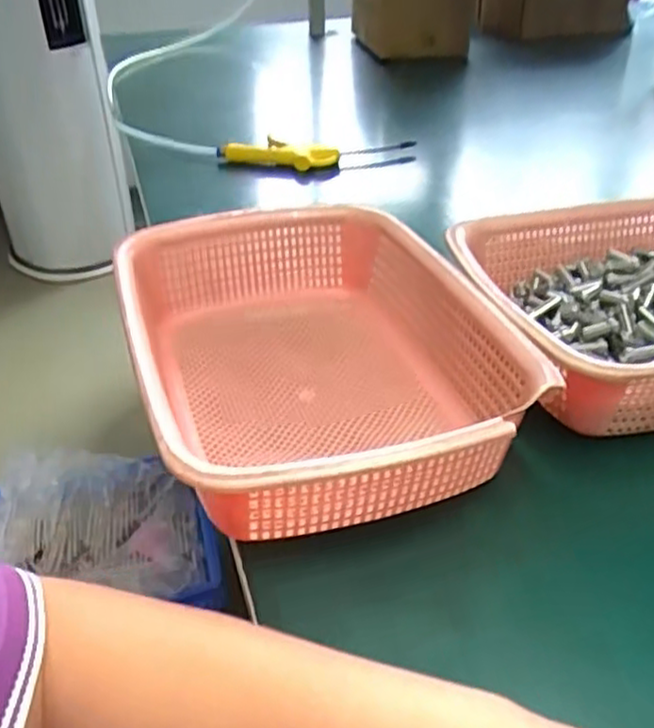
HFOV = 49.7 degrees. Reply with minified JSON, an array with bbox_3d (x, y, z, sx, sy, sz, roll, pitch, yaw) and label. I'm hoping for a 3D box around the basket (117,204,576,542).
[{"bbox_3d":[-0.007,-0.005,0.460,0.199,0.085,0.292,-12,36,-14],"label":"basket"}]

